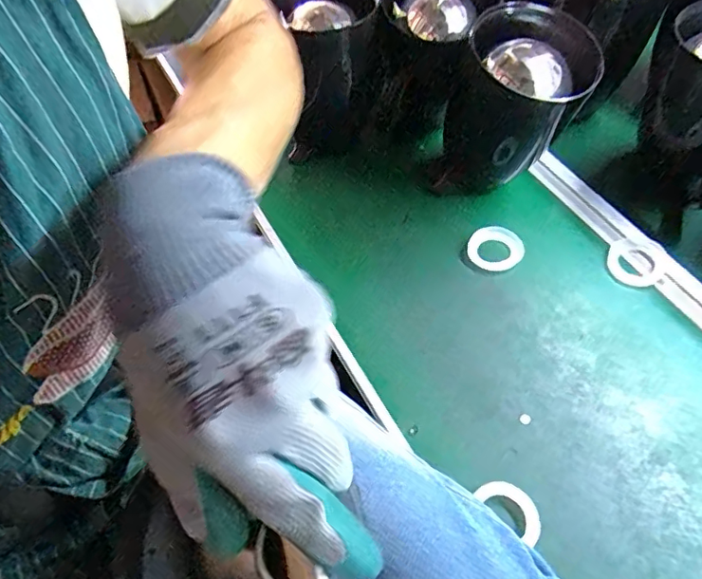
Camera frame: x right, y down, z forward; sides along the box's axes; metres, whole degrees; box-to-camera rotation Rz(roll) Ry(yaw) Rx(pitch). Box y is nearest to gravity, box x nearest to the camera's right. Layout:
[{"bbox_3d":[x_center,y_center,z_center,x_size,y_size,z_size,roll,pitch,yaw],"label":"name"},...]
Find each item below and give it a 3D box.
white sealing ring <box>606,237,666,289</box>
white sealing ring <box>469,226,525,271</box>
[{"bbox_3d":[0.316,-0.031,0.592,0.059,0.005,0.060,-10,57,16],"label":"white sealing ring"},{"bbox_3d":[0.165,-0.046,0.606,0.056,0.017,0.056,-1,55,1],"label":"white sealing ring"}]

